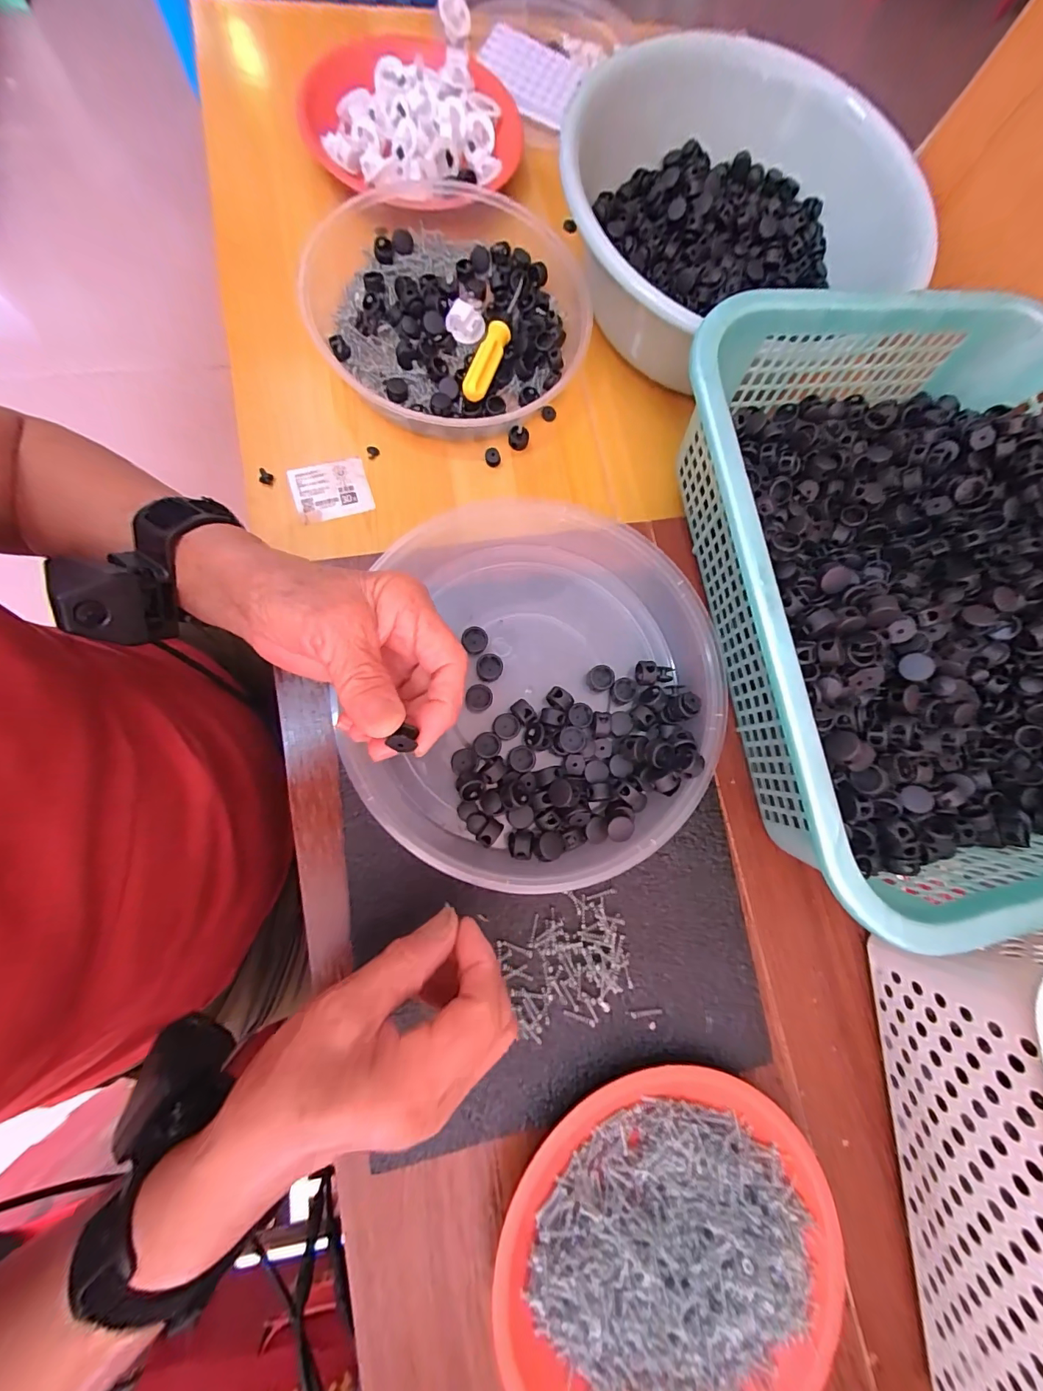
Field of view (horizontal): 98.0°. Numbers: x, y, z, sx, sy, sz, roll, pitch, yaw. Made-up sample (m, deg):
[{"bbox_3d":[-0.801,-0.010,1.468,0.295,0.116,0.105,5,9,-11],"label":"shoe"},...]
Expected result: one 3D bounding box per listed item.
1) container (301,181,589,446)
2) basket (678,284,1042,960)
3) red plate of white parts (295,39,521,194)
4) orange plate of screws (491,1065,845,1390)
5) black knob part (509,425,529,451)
[{"bbox_3d":[-0.057,-0.323,0.380,0.225,0.044,0.218,37,78,1],"label":"container"},{"bbox_3d":[0.276,-0.071,0.297,0.289,0.094,0.375,-10,81,-8],"label":"basket"},{"bbox_3d":[-0.097,-0.522,0.413,0.183,0.036,0.169,1,80,-6],"label":"red plate of white parts"},{"bbox_3d":[0.087,0.321,0.251,0.194,0.020,0.177,-44,87,-11],"label":"orange plate of screws"},{"bbox_3d":[-0.003,-0.220,0.387,0.017,0.015,0.012,-2,80,-7],"label":"black knob part"}]

